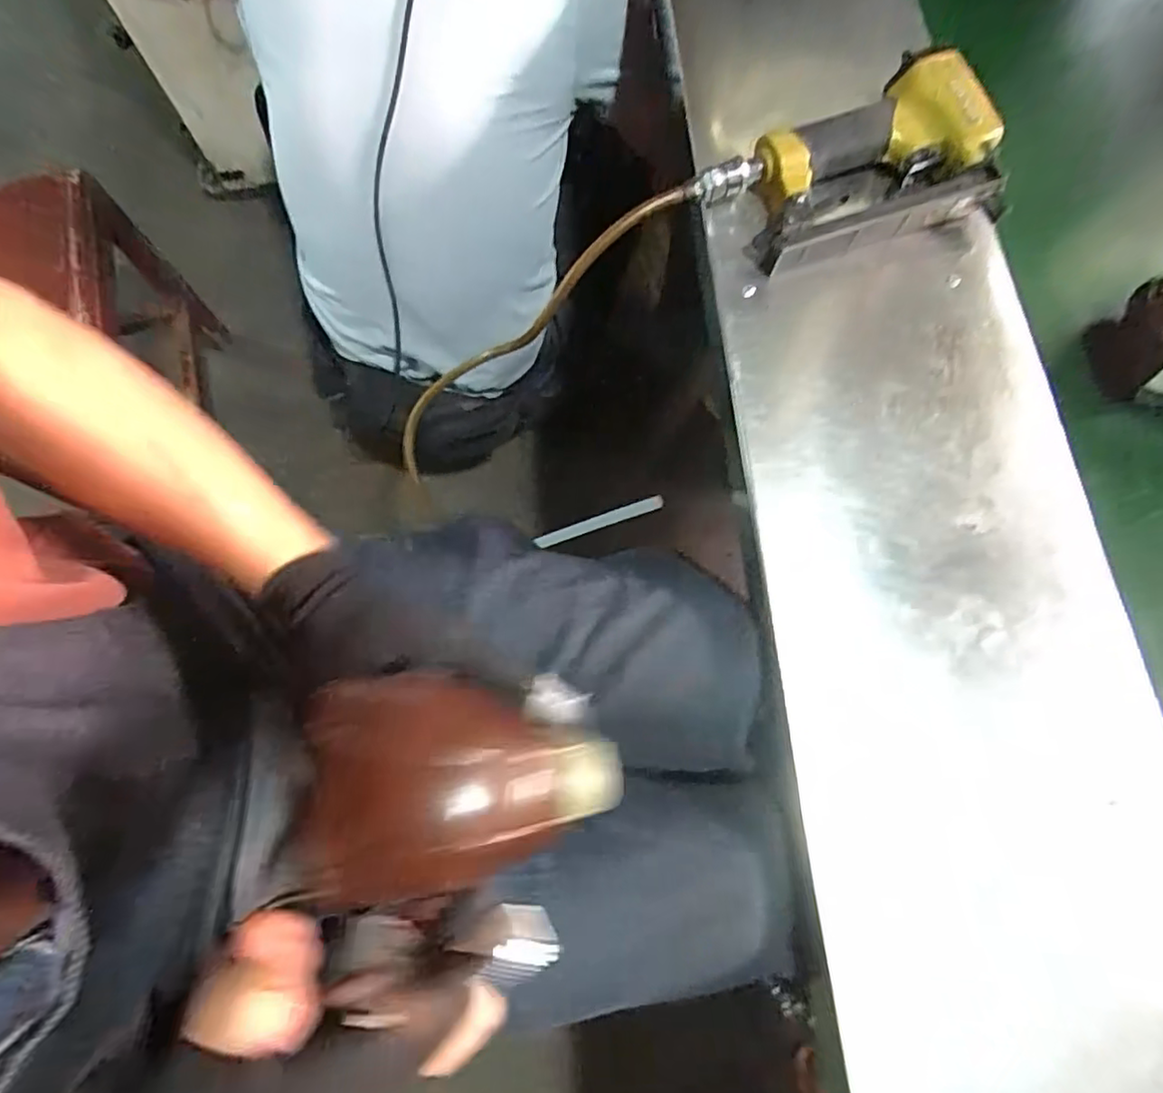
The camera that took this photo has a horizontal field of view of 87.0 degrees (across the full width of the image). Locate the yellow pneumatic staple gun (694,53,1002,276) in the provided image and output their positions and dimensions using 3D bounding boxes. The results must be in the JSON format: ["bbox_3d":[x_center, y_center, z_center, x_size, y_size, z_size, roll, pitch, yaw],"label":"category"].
[{"bbox_3d":[0.205,-0.275,0.457,0.217,0.046,0.128,-24,75,-7],"label":"yellow pneumatic staple gun"}]

